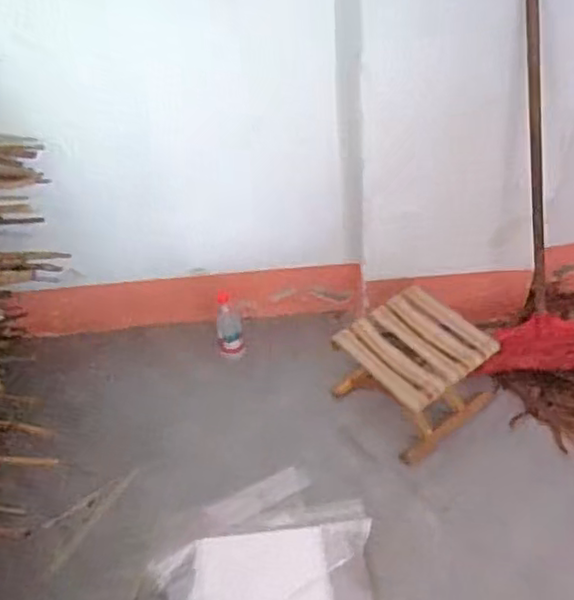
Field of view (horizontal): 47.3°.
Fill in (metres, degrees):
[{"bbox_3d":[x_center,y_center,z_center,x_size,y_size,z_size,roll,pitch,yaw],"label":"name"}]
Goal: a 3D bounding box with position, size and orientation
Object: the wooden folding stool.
[{"bbox_3d":[0.270,0.174,1.506,0.309,0.236,0.283,-33,53,-24],"label":"wooden folding stool"}]

